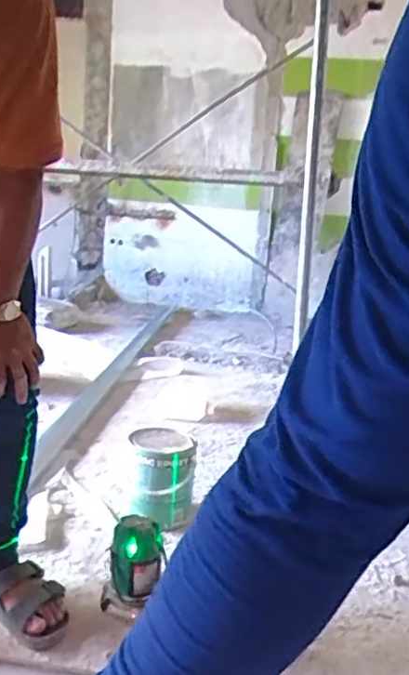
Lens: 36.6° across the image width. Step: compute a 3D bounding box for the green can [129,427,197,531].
[{"bbox_3d":[-0.100,0.321,1.421,0.156,0.194,0.153,4,12,-2],"label":"green can"}]

